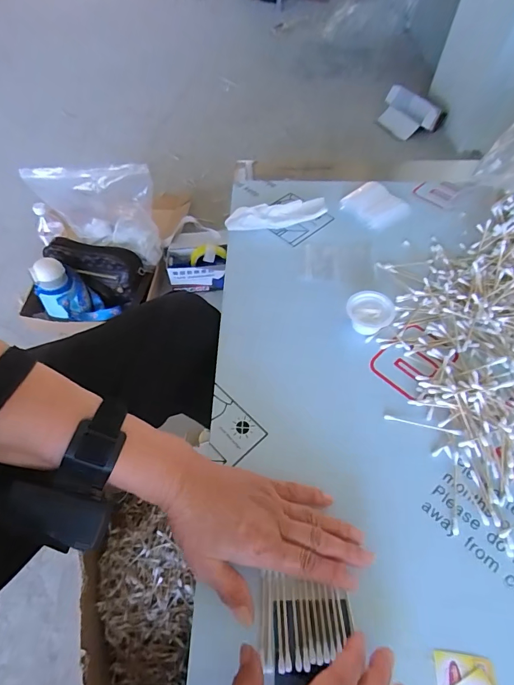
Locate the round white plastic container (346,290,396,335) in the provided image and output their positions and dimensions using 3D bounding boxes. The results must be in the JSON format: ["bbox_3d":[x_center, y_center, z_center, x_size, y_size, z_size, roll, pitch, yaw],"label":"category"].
[{"bbox_3d":[0.134,-0.035,0.458,0.052,0.028,0.046,23,58,16],"label":"round white plastic container"}]

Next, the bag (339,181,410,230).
[{"bbox_3d":[0.181,-0.211,0.589,0.083,0.012,0.086,-35,62,-22],"label":"bag"}]

